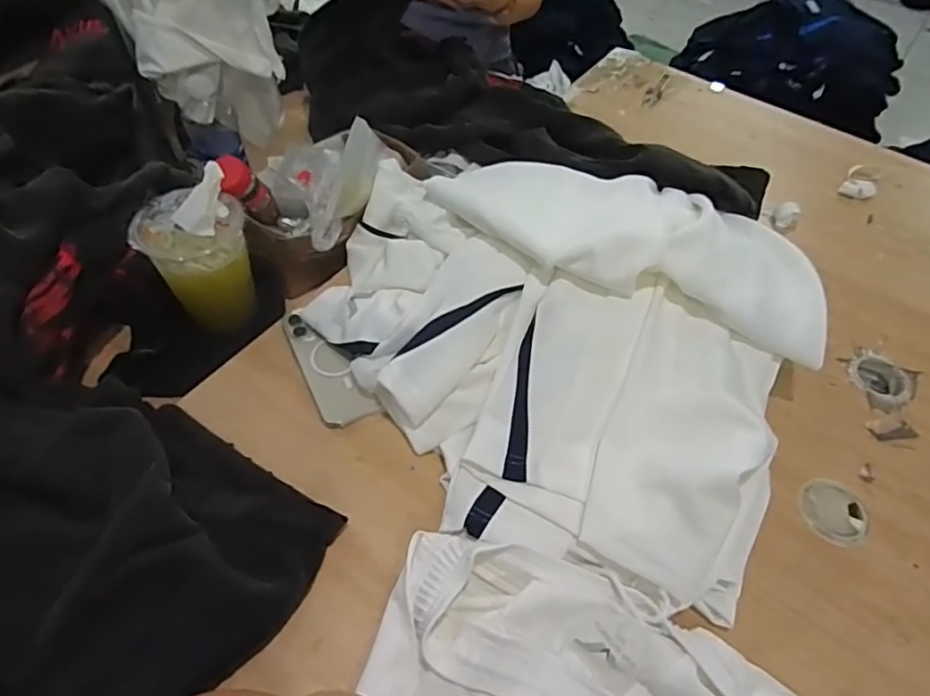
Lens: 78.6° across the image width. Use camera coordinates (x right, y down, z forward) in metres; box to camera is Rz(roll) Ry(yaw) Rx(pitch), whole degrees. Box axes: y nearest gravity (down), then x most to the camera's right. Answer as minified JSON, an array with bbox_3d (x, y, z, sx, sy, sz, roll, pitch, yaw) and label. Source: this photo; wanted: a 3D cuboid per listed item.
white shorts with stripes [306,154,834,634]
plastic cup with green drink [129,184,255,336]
[{"bbox_3d":[0.078,-0.029,0.581,0.501,0.130,0.406,20,55,10],"label":"white shorts with stripes"},{"bbox_3d":[-0.310,-0.102,0.676,0.107,0.148,0.100,2,53,-3],"label":"plastic cup with green drink"}]

